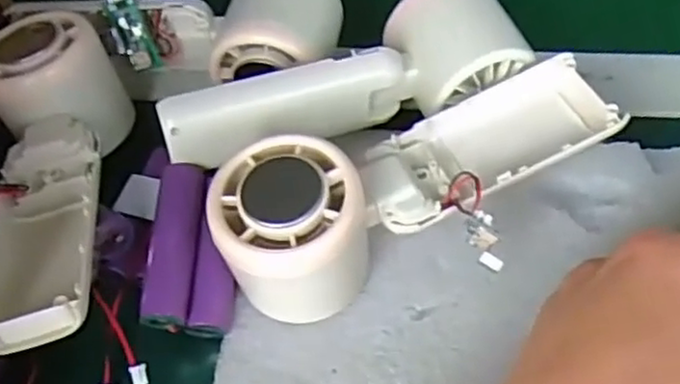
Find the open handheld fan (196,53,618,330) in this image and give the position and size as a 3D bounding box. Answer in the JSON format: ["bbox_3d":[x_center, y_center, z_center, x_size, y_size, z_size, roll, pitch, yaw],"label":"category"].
[{"bbox_3d":[0.032,-0.003,0.285,0.161,0.053,0.061,-19,55,-7],"label":"open handheld fan"}]

